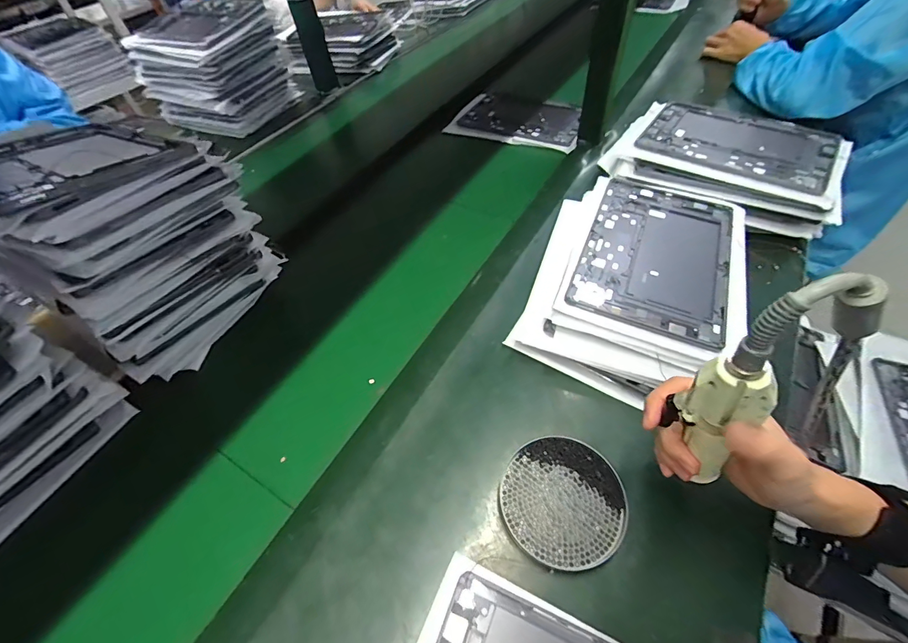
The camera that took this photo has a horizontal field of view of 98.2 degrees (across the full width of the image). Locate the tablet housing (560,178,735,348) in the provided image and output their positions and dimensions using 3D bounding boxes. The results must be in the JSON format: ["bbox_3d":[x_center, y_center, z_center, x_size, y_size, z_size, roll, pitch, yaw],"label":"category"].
[{"bbox_3d":[0.258,-0.094,0.501,0.166,0.006,0.261,20,57,16],"label":"tablet housing"}]

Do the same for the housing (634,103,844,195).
[{"bbox_3d":[0.434,-0.277,0.608,0.253,0.014,0.161,31,65,25],"label":"housing"}]

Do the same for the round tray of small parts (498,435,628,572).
[{"bbox_3d":[0.103,0.170,0.376,0.109,0.019,0.113,-3,50,4],"label":"round tray of small parts"}]

